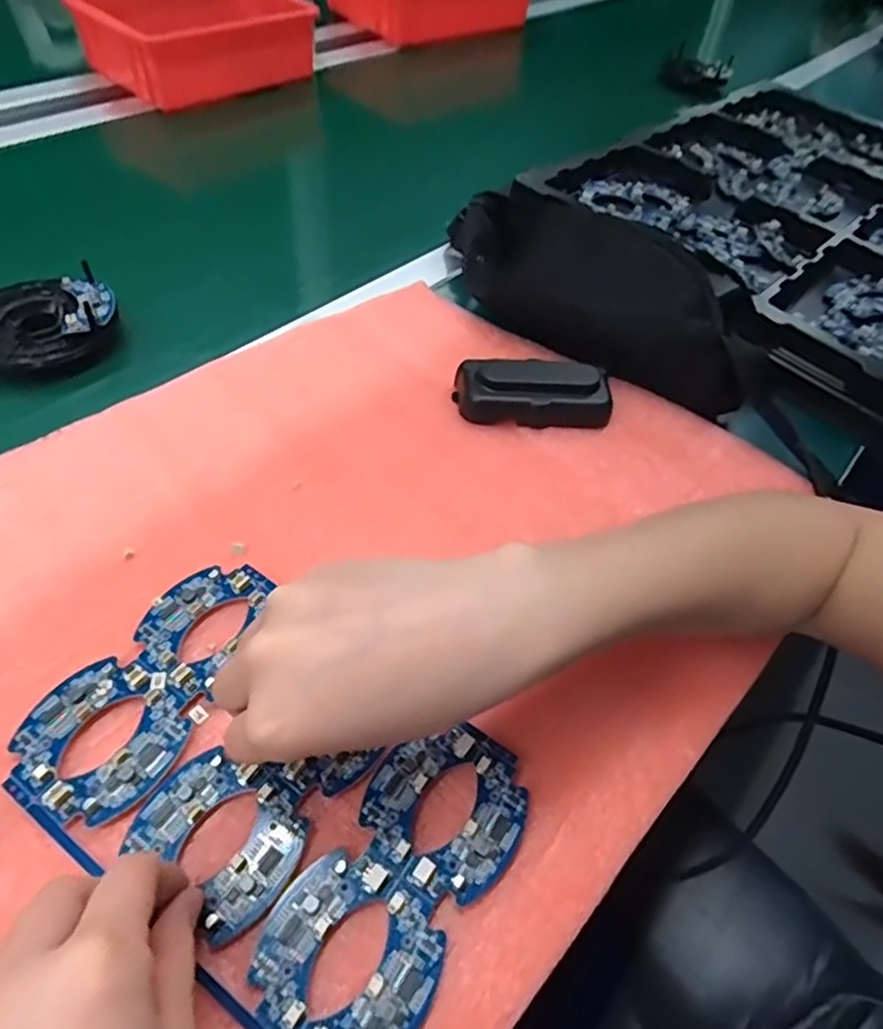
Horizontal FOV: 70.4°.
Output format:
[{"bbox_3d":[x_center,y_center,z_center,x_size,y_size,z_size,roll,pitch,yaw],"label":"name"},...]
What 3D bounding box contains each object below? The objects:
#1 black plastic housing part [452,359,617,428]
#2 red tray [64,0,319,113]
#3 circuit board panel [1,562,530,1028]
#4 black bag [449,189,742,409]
[{"bbox_3d":[0.064,-0.085,0.435,0.106,0.028,0.045,1,53,-5],"label":"black plastic housing part"},{"bbox_3d":[-0.283,-0.568,0.740,0.157,0.071,0.230,37,58,21],"label":"red tray"},{"bbox_3d":[-0.074,0.115,0.276,0.204,0.009,0.136,32,57,16],"label":"circuit board panel"},{"bbox_3d":[0.109,-0.174,0.476,0.277,0.070,0.077,36,58,20],"label":"black bag"}]

